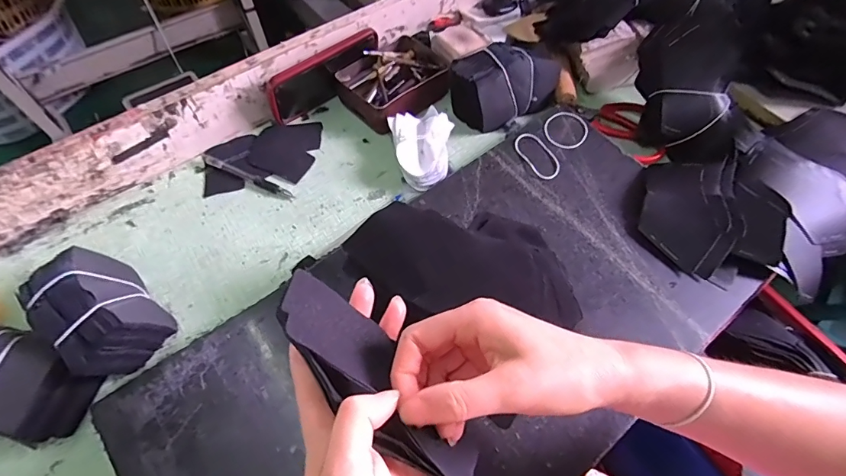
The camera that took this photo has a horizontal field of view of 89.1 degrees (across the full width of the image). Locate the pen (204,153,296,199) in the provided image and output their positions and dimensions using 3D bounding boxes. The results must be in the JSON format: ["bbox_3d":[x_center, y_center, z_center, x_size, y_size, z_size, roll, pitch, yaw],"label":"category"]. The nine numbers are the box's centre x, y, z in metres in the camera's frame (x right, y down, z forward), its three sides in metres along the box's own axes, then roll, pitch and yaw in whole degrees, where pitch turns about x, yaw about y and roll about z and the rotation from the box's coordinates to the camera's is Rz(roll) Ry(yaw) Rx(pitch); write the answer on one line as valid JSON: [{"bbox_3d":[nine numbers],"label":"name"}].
[{"bbox_3d":[-0.205,-0.072,0.503,0.120,0.013,0.011,22,62,12],"label":"pen"}]

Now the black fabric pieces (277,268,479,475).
[{"bbox_3d":[-0.027,0.085,0.254,0.028,0.072,0.152,-38,98,15],"label":"black fabric pieces"}]

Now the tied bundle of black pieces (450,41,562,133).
[{"bbox_3d":[0.104,-0.195,0.536,0.128,0.065,0.074,-25,63,-14],"label":"tied bundle of black pieces"}]

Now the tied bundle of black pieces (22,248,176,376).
[{"bbox_3d":[-0.289,0.062,0.383,0.125,0.072,0.067,37,66,19],"label":"tied bundle of black pieces"}]

